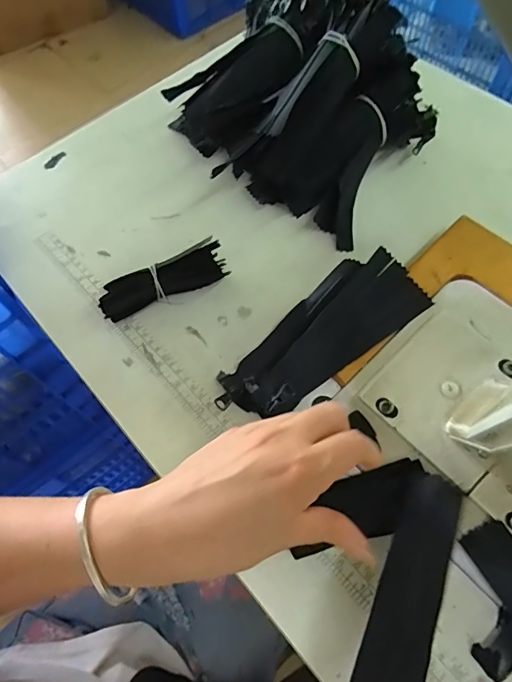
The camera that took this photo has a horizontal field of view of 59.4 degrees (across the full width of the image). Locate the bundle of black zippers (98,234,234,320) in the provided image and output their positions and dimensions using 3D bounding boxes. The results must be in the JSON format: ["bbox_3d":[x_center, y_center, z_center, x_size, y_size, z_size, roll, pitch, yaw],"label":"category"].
[{"bbox_3d":[-0.086,-0.054,0.418,0.118,0.031,0.031,-24,64,-8],"label":"bundle of black zippers"}]

